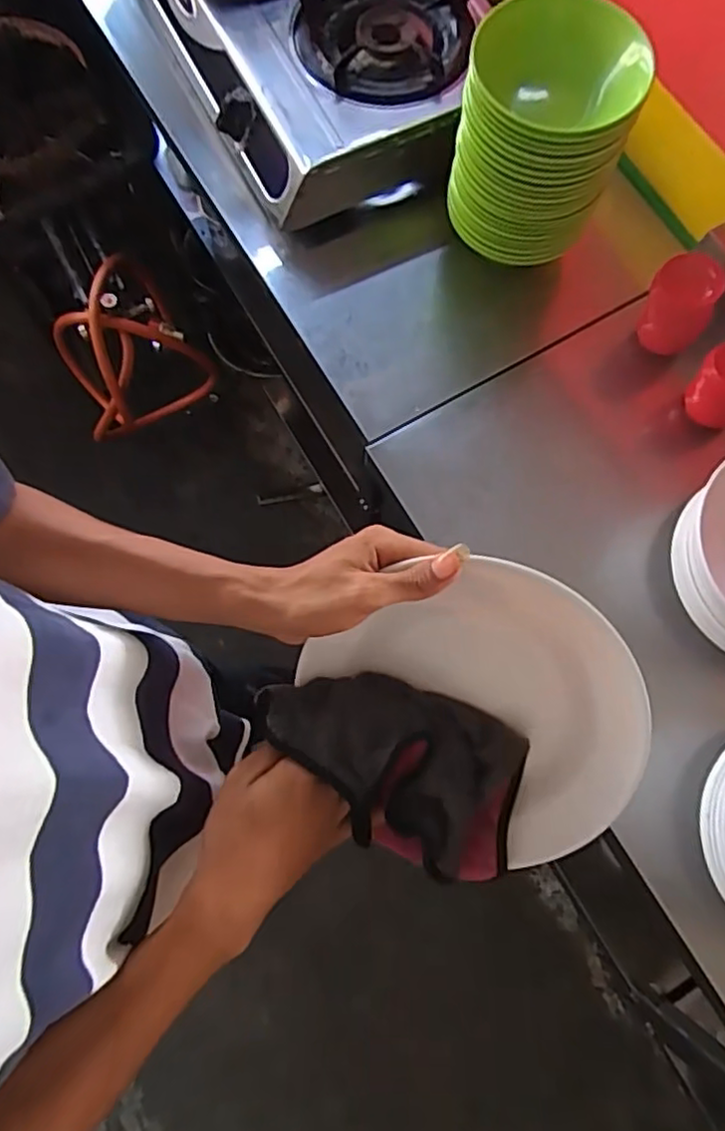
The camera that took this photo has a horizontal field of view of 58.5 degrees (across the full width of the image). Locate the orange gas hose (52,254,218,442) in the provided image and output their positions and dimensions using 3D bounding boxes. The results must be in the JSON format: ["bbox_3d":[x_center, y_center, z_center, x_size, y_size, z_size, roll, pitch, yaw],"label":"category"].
[{"bbox_3d":[-0.427,-0.368,1.195,0.244,0.338,0.157,-35,78,-9],"label":"orange gas hose"}]

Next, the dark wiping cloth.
[{"bbox_3d":[0.019,0.134,0.434,0.182,0.062,0.108,21,76,5],"label":"dark wiping cloth"}]

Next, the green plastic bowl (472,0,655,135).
[{"bbox_3d":[0.198,-0.492,0.660,0.156,0.084,0.163,0,75,0],"label":"green plastic bowl"}]

